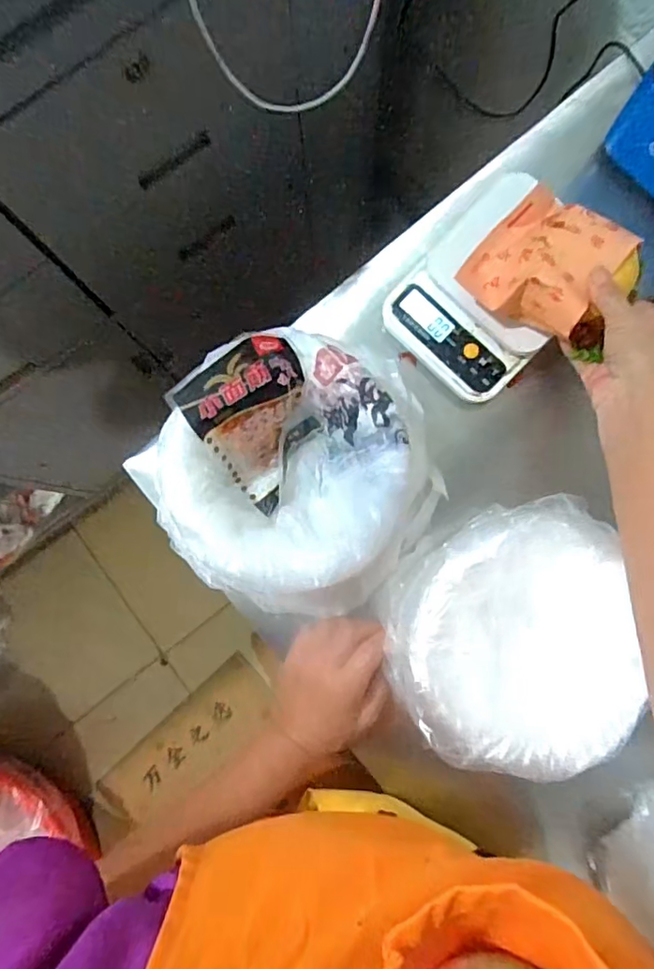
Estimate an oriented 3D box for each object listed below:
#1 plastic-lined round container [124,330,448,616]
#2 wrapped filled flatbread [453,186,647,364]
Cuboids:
[{"bbox_3d":[-0.018,-0.006,0.460,0.205,0.106,0.232,37,87,4],"label":"plastic-lined round container"},{"bbox_3d":[0.193,-0.185,0.471,0.126,0.054,0.115,36,87,4],"label":"wrapped filled flatbread"}]

